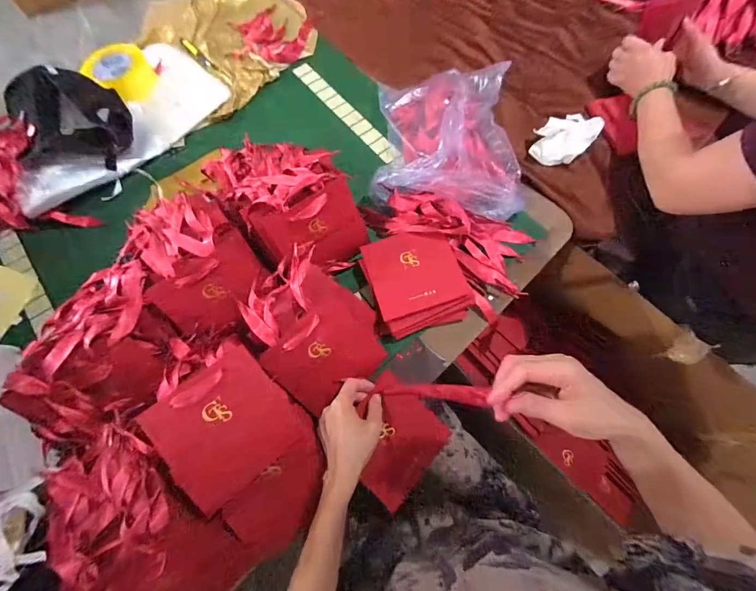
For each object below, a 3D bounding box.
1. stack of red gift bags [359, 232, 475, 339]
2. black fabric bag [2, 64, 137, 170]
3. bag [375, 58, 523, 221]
[{"bbox_3d":[0.062,-0.025,0.571,0.155,0.043,0.159,-16,70,-6],"label":"stack of red gift bags"},{"bbox_3d":[-0.601,-0.339,0.657,0.246,0.081,0.144,9,69,4],"label":"black fabric bag"},{"bbox_3d":[0.122,-0.288,0.651,0.256,0.080,0.344,0,69,0],"label":"bag"}]

